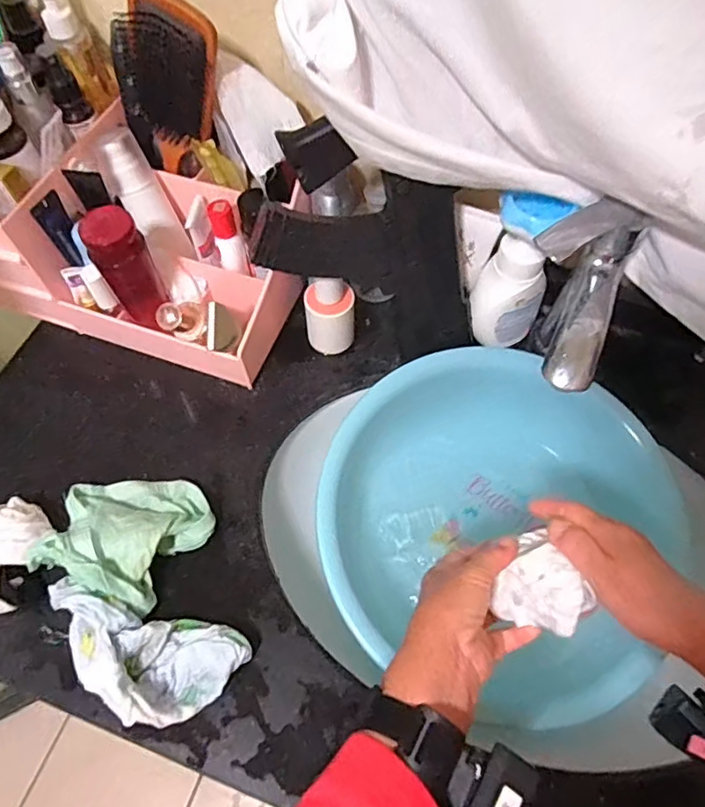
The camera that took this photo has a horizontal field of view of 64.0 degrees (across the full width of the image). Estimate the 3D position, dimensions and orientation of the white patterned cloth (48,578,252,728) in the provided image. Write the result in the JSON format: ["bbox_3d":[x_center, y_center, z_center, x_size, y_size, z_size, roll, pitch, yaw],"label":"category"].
[{"bbox_3d":[-0.172,0.202,0.449,0.165,0.046,0.077,13,62,7],"label":"white patterned cloth"}]

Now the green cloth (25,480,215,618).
[{"bbox_3d":[-0.203,0.107,0.498,0.132,0.056,0.118,21,63,11],"label":"green cloth"}]

